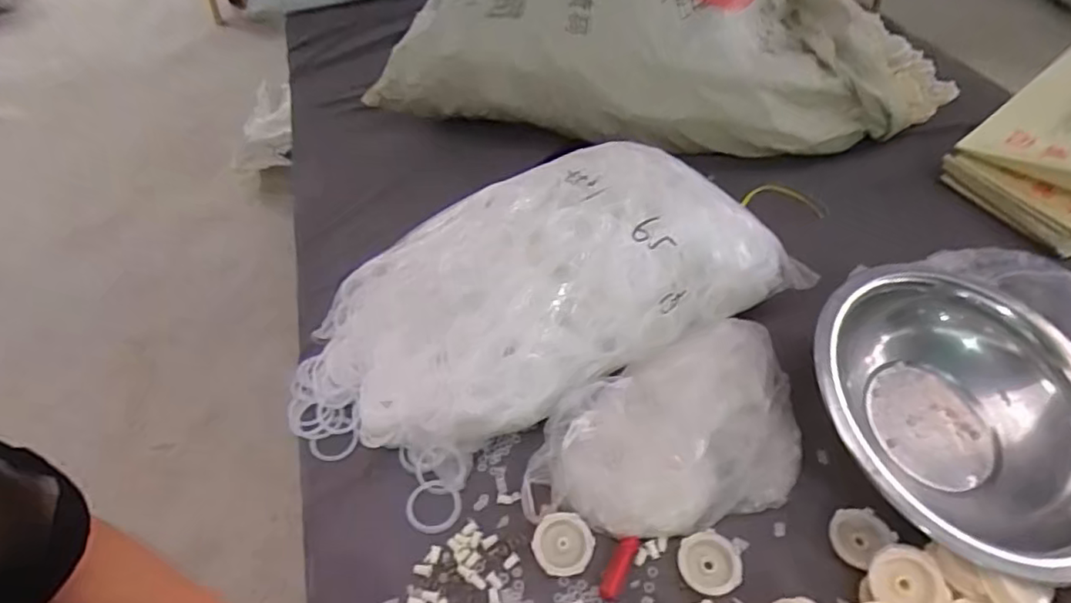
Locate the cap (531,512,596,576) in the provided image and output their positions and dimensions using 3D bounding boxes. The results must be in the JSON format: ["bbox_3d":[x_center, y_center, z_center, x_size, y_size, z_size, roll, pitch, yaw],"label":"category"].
[{"bbox_3d":[0.026,0.228,0.567,0.055,0.015,0.053,-8,67,5],"label":"cap"}]

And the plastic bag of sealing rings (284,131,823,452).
[{"bbox_3d":[-0.015,-0.003,0.678,0.587,0.173,0.253,-22,50,2],"label":"plastic bag of sealing rings"}]

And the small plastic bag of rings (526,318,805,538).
[{"bbox_3d":[0.132,0.135,0.604,0.302,0.077,0.177,-19,50,-11],"label":"small plastic bag of rings"}]

